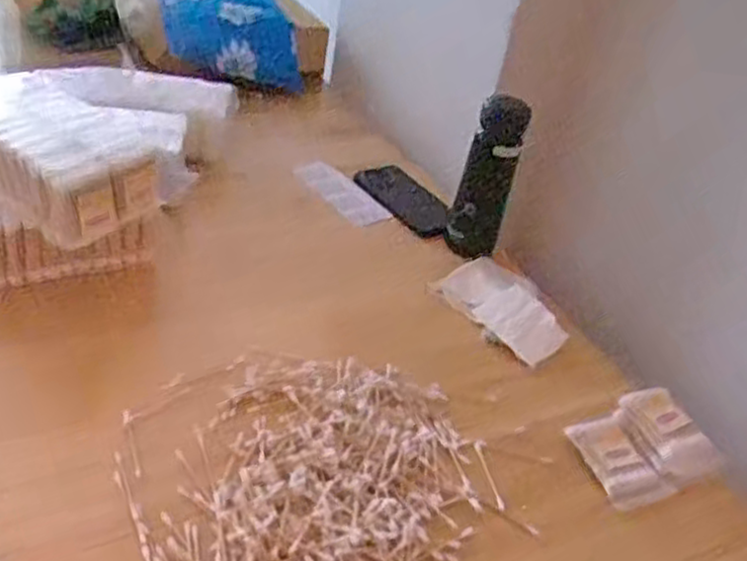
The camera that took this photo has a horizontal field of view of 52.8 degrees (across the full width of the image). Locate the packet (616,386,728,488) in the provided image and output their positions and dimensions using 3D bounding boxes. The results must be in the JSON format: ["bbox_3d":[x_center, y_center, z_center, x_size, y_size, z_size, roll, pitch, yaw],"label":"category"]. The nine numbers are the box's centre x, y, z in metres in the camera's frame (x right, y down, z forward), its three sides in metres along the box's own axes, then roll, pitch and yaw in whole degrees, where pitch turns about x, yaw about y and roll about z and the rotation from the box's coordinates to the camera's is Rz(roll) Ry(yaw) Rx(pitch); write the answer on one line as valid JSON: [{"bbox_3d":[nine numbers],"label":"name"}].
[{"bbox_3d":[0.264,0.137,0.672,0.050,0.018,0.093,-24,47,-1],"label":"packet"}]

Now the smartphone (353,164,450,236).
[{"bbox_3d":[0.041,-0.102,0.946,0.066,0.016,0.153,-16,44,-34],"label":"smartphone"}]

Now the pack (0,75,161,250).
[{"bbox_3d":[-0.304,-0.118,0.710,0.185,0.077,0.117,30,39,23],"label":"pack"}]

